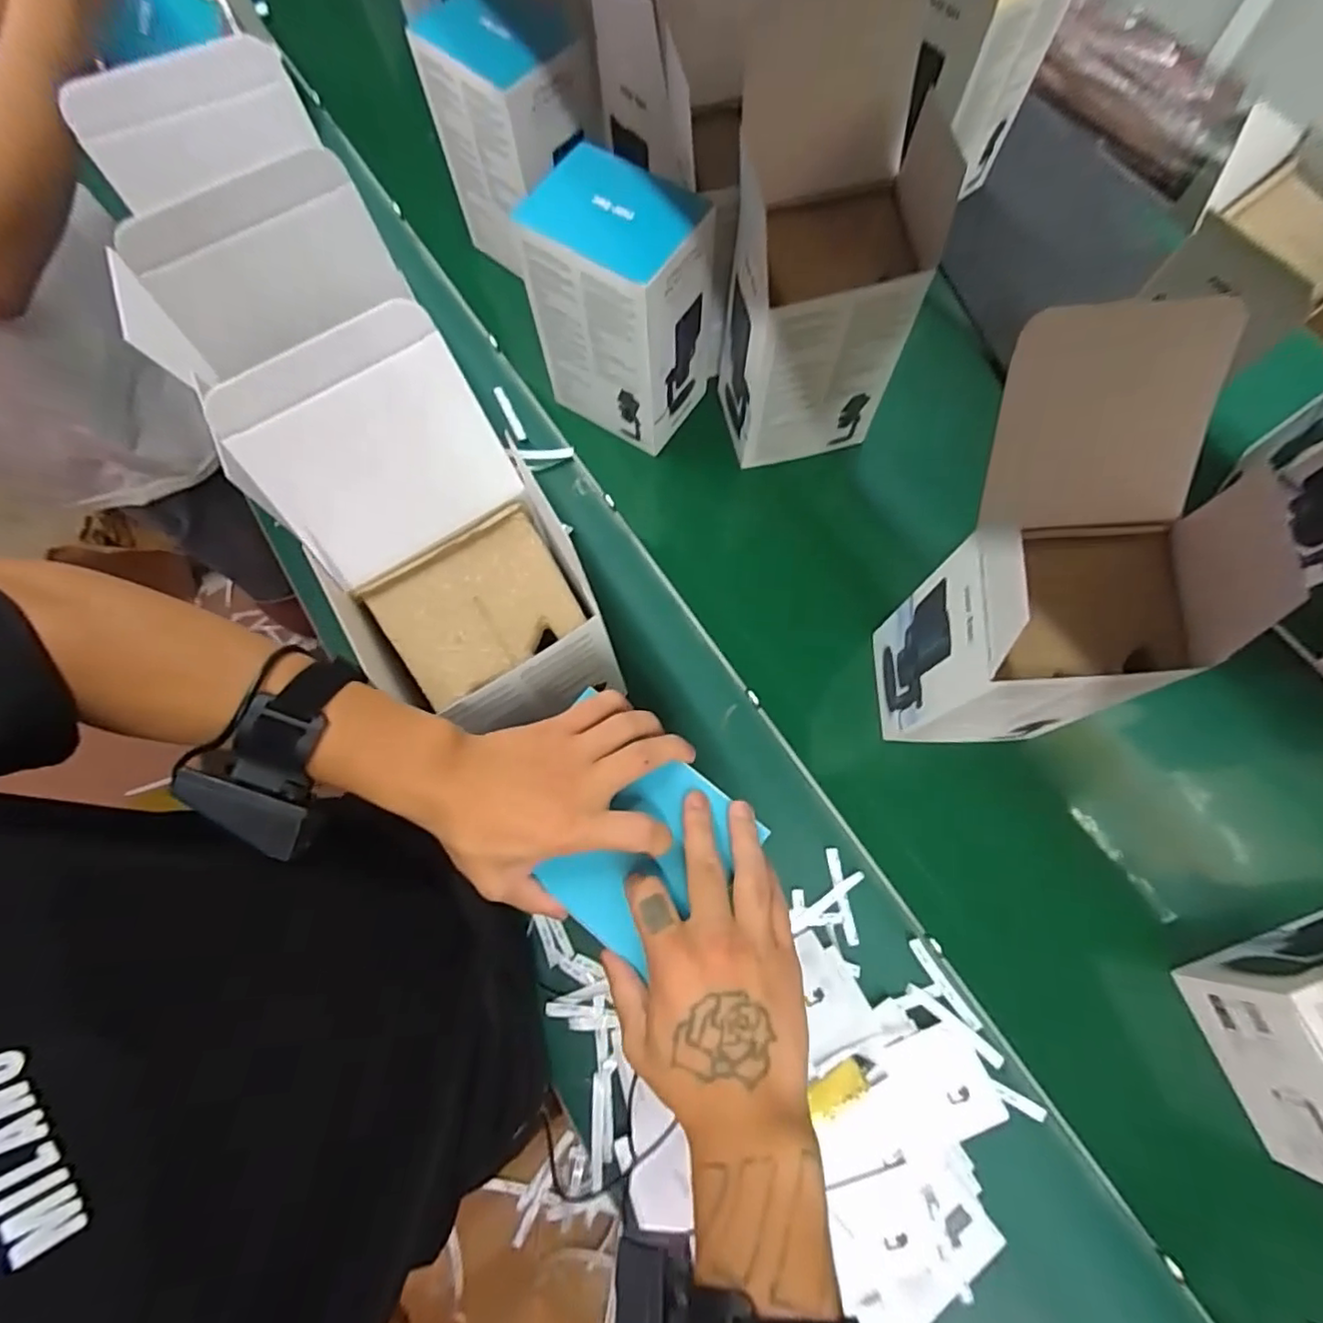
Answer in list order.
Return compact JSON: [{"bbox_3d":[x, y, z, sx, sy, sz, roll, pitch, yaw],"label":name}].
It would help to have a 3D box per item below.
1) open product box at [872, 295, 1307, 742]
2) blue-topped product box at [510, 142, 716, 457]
[{"bbox_3d":[0.309,-0.065,0.484,0.175,0.306,0.200,5,73,2],"label":"open product box"},{"bbox_3d":[-0.043,-0.367,0.656,0.159,0.230,0.118,32,76,10],"label":"blue-topped product box"}]

